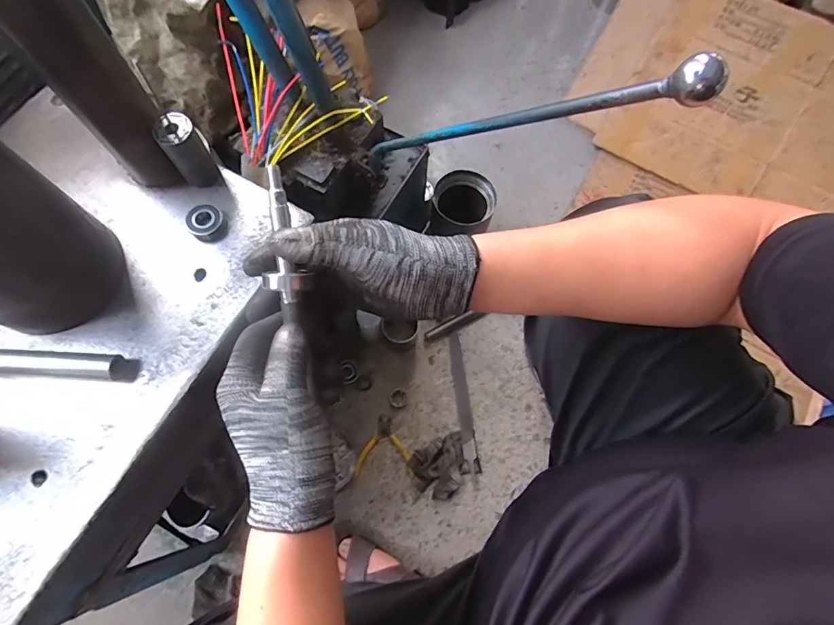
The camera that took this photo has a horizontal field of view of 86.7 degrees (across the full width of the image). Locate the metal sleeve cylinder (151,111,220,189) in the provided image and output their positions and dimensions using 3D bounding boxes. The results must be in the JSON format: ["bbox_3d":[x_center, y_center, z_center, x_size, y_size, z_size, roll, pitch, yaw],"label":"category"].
[{"bbox_3d":[-0.241,-0.168,0.464,0.036,0.077,0.031,-37,76,-14],"label":"metal sleeve cylinder"}]

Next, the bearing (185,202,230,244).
[{"bbox_3d":[-0.226,-0.098,0.473,0.038,0.015,0.041,1,70,-2],"label":"bearing"}]

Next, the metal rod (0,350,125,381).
[{"bbox_3d":[-0.354,0.049,0.413,0.147,0.027,0.022,3,70,-1],"label":"metal rod"}]

